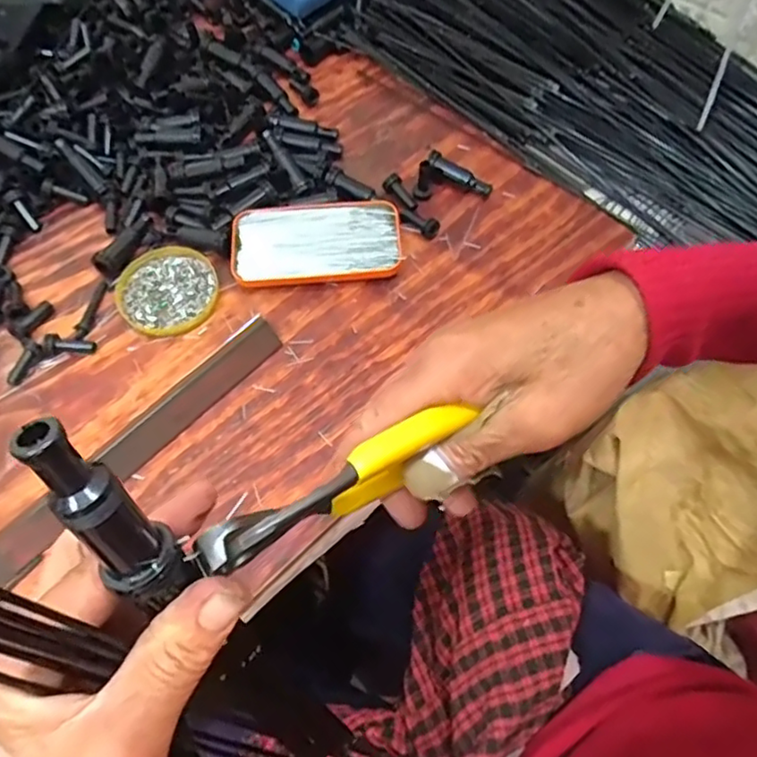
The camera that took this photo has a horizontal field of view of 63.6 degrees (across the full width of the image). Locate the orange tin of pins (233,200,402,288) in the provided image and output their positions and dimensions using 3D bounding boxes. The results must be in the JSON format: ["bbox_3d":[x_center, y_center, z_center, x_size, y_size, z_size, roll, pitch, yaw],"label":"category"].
[{"bbox_3d":[-0.054,-0.119,0.528,0.142,0.014,0.076,-4,63,-1],"label":"orange tin of pins"}]

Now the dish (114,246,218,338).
[{"bbox_3d":[-0.180,-0.076,0.522,0.082,0.007,0.086,0,63,1],"label":"dish"}]

